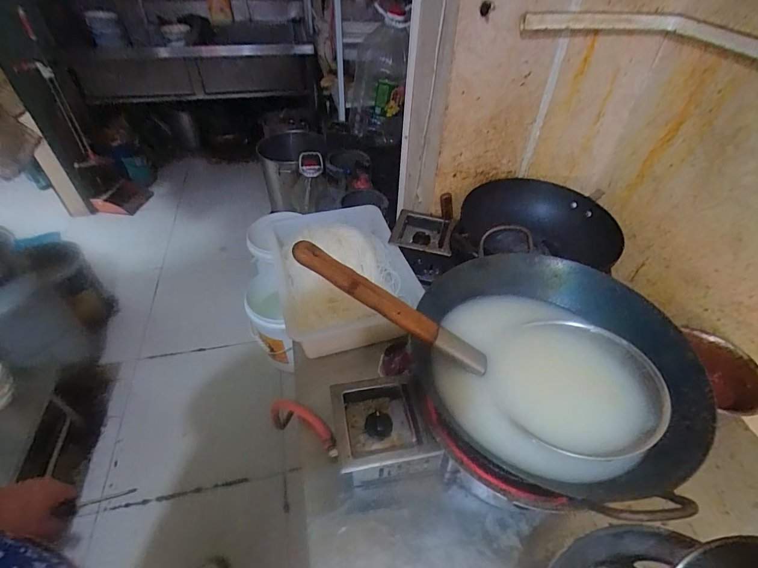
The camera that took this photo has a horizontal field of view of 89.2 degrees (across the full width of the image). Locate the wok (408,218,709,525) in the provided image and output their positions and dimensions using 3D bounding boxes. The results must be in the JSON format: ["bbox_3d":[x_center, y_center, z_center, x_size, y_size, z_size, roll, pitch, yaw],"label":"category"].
[{"bbox_3d":[0.250,0.104,0.584,0.377,0.099,0.342,25,47,21],"label":"wok"}]

